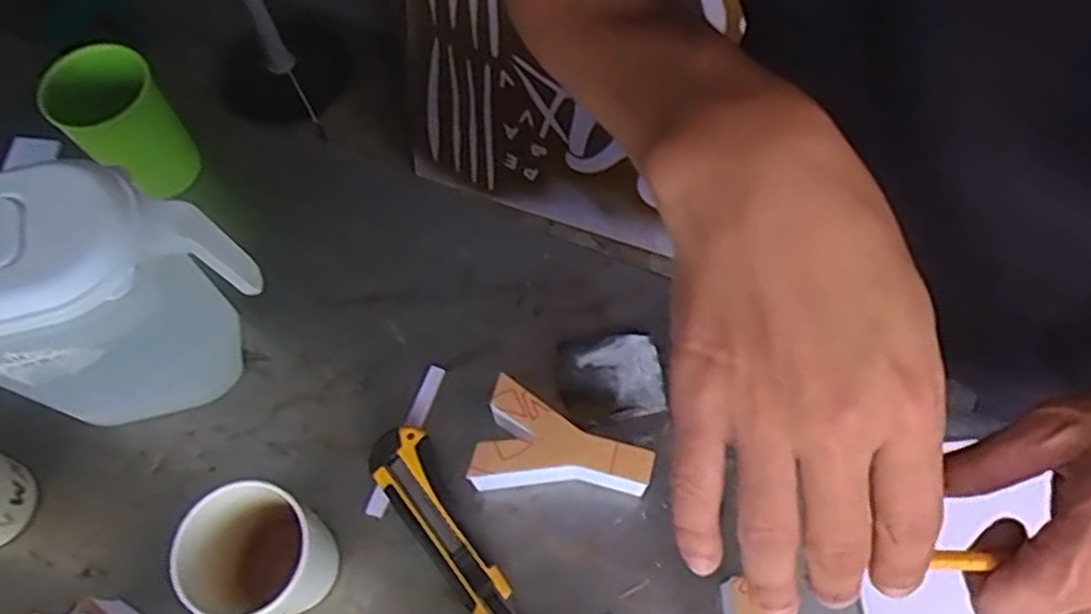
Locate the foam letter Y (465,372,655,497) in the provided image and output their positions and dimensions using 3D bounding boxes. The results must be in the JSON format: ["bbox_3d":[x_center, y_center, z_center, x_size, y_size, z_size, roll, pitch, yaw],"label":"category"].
[{"bbox_3d":[0.013,0.095,0.487,0.106,0.044,0.064,13,66,8],"label":"foam letter Y"}]

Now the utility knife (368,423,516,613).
[{"bbox_3d":[-0.057,0.149,0.480,0.039,0.021,0.162,-34,68,-13],"label":"utility knife"}]

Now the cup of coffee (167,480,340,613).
[{"bbox_3d":[-0.163,0.147,0.448,0.069,0.096,0.068,-1,65,2],"label":"cup of coffee"}]

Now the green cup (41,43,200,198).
[{"bbox_3d":[-0.307,-0.131,0.564,0.070,0.111,0.070,-1,65,2],"label":"green cup"}]

